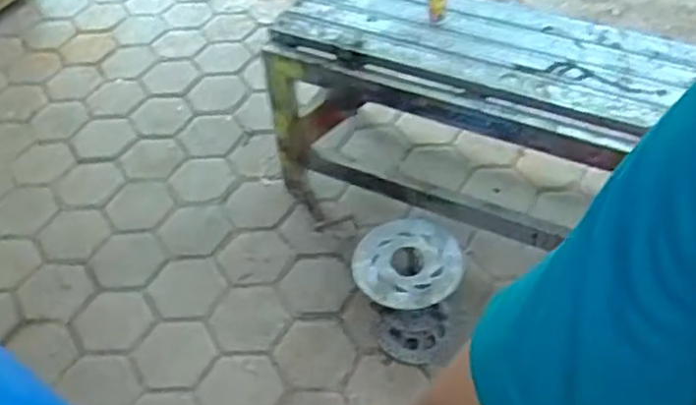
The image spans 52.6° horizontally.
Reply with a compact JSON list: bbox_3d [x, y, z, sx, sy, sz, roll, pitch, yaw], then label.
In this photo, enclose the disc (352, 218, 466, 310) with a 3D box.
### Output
[{"bbox_3d":[0.136,0.142,1.618,0.247,0.061,0.234,-2,47,2],"label":"disc"}]

